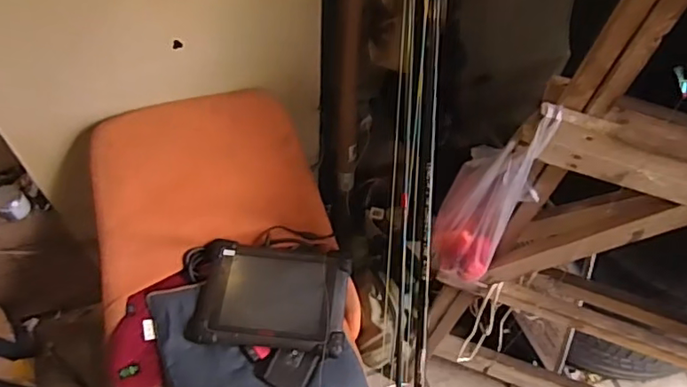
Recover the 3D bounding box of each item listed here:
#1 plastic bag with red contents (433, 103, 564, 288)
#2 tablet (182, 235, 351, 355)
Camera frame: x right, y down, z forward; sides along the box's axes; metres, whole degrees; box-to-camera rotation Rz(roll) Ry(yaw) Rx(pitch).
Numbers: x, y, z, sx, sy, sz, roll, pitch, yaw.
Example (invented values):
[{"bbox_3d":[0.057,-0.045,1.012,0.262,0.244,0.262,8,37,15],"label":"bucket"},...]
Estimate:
[{"bbox_3d":[0.223,0.020,0.912,0.125,0.388,0.131,23,59,11],"label":"plastic bag with red contents"},{"bbox_3d":[-0.158,0.202,1.151,0.326,0.051,0.247,7,57,2],"label":"tablet"}]

